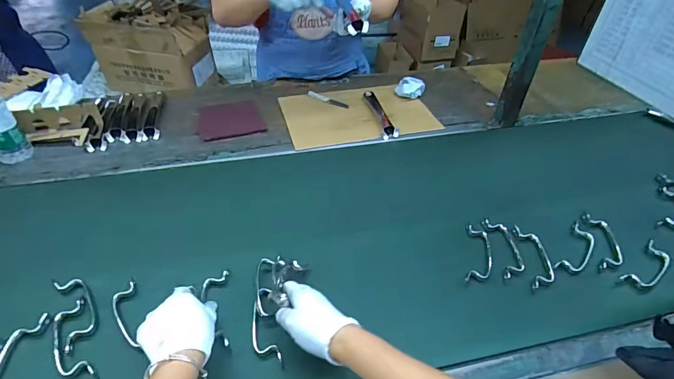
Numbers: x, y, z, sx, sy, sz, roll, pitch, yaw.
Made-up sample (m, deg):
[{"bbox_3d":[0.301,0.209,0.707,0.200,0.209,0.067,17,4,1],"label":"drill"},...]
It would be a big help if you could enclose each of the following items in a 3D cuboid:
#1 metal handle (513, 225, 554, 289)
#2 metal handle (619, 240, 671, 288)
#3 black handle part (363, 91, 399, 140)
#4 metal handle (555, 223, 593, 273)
[{"bbox_3d":[0.326,0.107,0.626,0.045,0.008,0.118,3,41,3],"label":"metal handle"},{"bbox_3d":[0.509,0.129,0.624,0.115,0.026,0.042,-27,48,-29],"label":"metal handle"},{"bbox_3d":[0.102,-0.192,0.953,0.036,0.027,0.204,-8,44,-11],"label":"black handle part"},{"bbox_3d":[0.405,0.097,0.639,0.040,0.008,0.119,28,47,28],"label":"metal handle"}]

